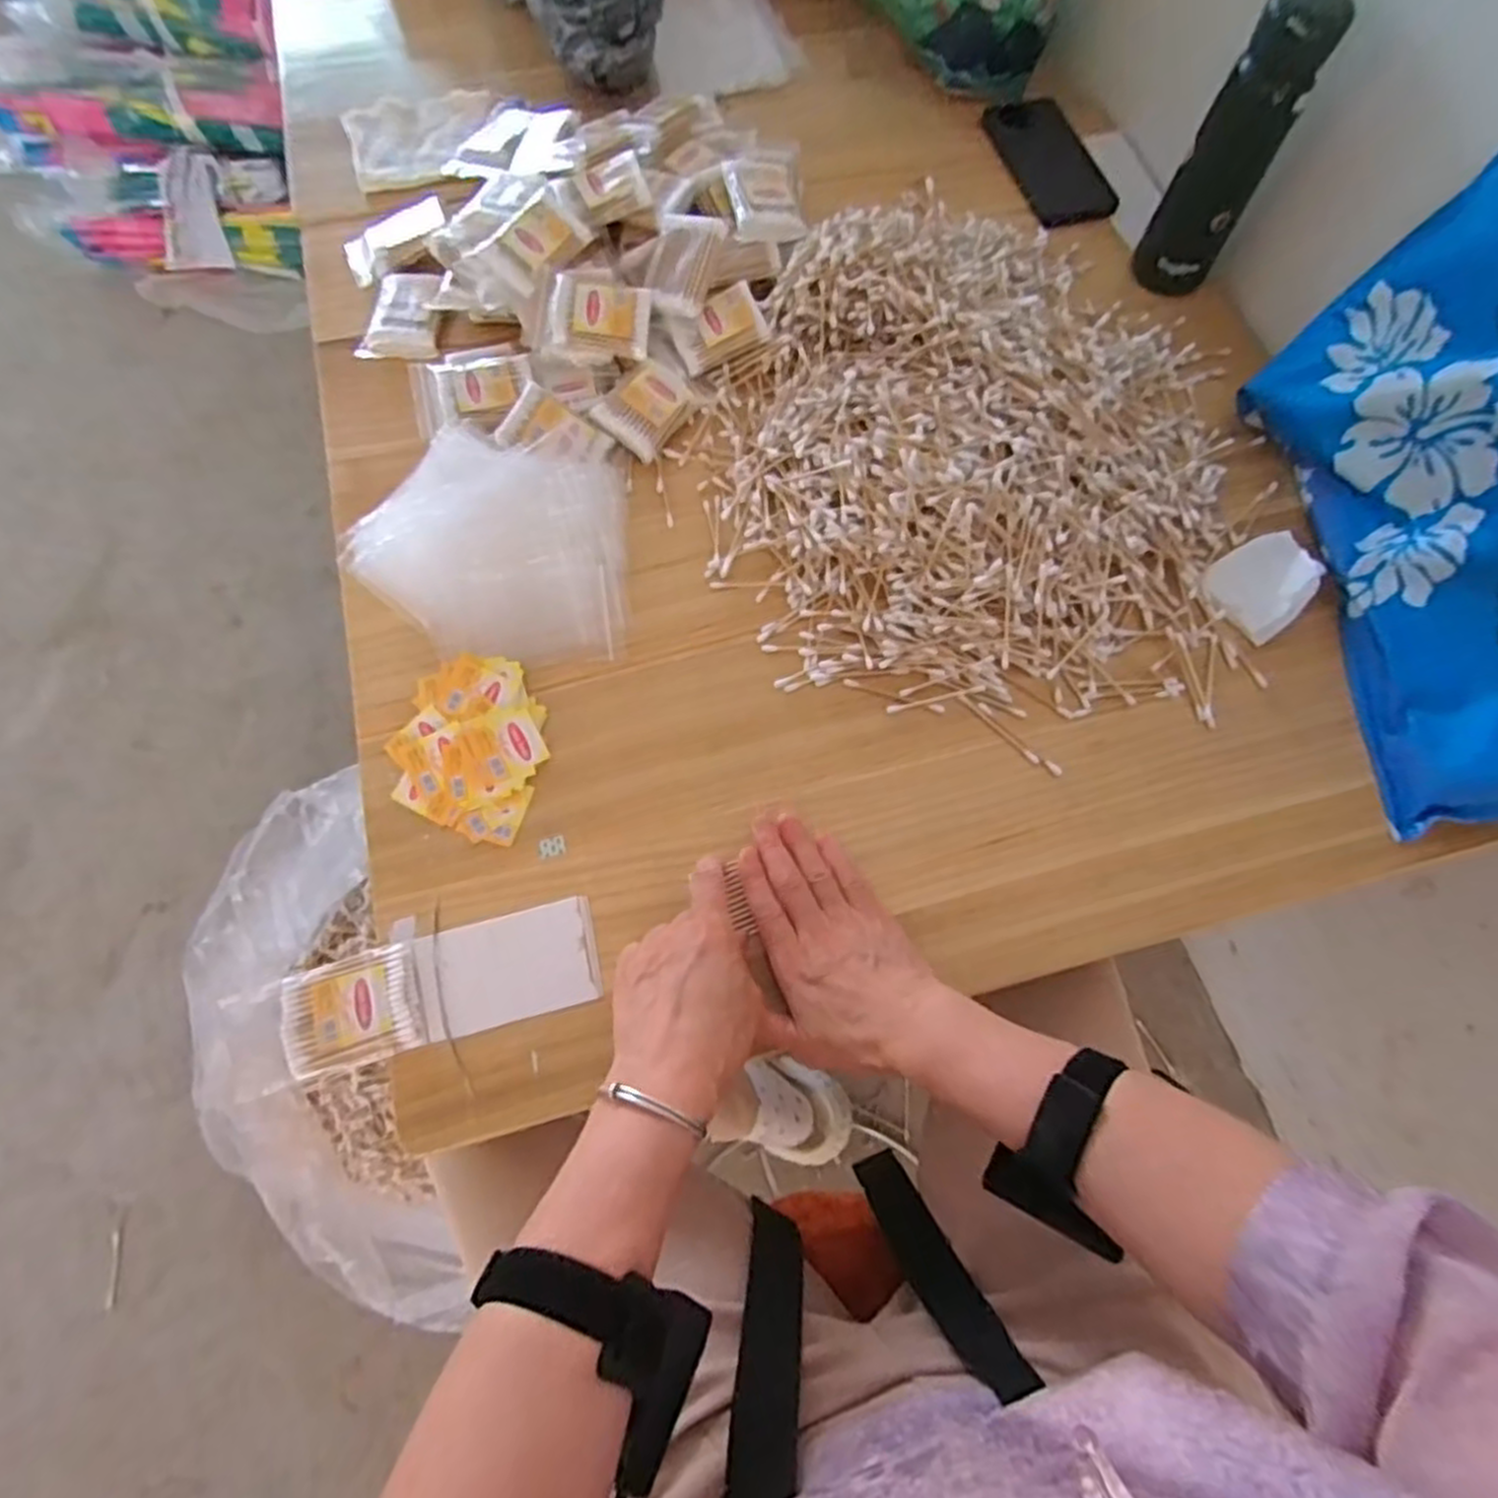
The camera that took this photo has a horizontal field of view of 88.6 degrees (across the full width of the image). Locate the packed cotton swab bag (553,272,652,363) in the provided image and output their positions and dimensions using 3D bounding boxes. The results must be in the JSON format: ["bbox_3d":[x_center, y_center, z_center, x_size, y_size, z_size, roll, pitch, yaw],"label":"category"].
[{"bbox_3d":[-0.111,-0.327,0.581,0.068,0.027,0.061,2,68,-1],"label":"packed cotton swab bag"}]

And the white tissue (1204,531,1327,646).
[{"bbox_3d":[0.375,-0.124,0.558,0.083,0.022,0.063,-40,75,-15],"label":"white tissue"}]

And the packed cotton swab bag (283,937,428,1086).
[{"bbox_3d":[-0.233,0.152,0.450,0.077,0.011,0.060,-14,69,-7],"label":"packed cotton swab bag"}]

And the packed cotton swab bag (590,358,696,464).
[{"bbox_3d":[-0.077,-0.261,0.586,0.052,0.023,0.067,37,67,-4],"label":"packed cotton swab bag"}]

